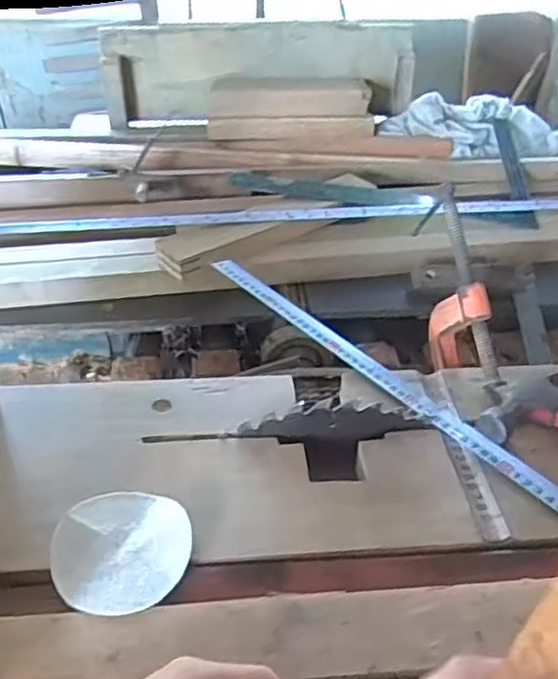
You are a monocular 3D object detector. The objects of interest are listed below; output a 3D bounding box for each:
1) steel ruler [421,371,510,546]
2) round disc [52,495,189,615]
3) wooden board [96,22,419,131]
[{"bbox_3d":[0.151,0.087,0.543,0.024,0.007,0.189,-4,39,-2],"label":"steel ruler"},{"bbox_3d":[-0.107,0.142,0.443,0.089,0.015,0.084,2,37,-1],"label":"round disc"},{"bbox_3d":[-0.035,-0.494,1.189,0.560,0.168,0.046,-4,23,-2],"label":"wooden board"}]

